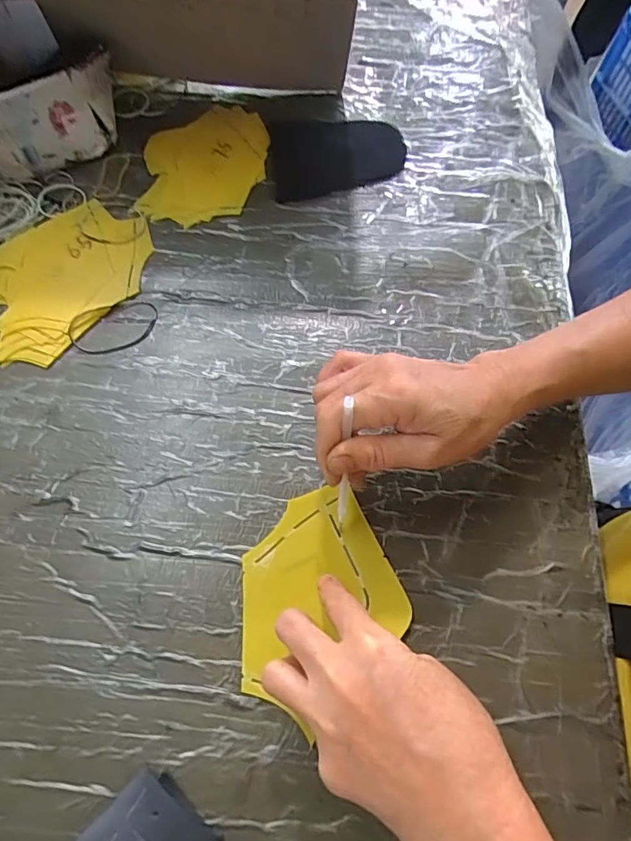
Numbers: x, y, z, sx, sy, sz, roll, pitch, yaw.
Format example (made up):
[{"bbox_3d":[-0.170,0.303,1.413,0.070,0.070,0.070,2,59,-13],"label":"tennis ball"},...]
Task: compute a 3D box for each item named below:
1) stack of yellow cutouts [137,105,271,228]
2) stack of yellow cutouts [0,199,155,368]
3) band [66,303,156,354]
[{"bbox_3d":[-0.104,-0.248,0.474,0.113,0.008,0.144,-1,66,-1],"label":"stack of yellow cutouts"},{"bbox_3d":[-0.217,-0.125,0.424,0.120,0.011,0.160,41,73,14],"label":"stack of yellow cutouts"},{"bbox_3d":[-0.162,-0.074,0.403,0.070,0.004,0.042,-15,76,-10],"label":"band"}]

